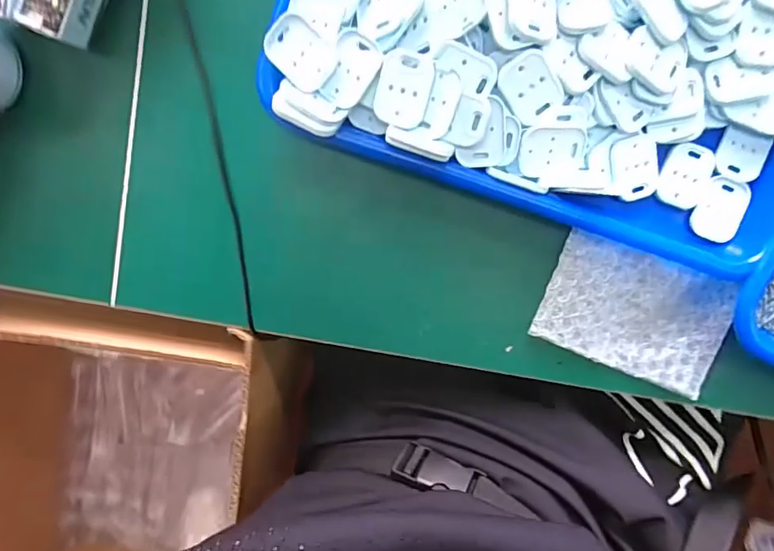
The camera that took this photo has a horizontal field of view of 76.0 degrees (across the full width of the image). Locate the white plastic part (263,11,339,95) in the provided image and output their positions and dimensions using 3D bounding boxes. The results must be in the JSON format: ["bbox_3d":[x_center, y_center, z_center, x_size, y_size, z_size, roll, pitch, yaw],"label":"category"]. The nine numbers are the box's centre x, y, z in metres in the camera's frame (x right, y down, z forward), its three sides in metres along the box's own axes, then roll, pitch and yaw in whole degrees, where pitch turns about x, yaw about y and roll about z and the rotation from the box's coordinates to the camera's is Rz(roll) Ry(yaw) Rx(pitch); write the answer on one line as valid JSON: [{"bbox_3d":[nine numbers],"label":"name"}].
[{"bbox_3d":[-0.049,-0.125,0.279,0.040,0.004,0.030,39,93,-5],"label":"white plastic part"}]

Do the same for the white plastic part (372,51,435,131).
[{"bbox_3d":[0.010,-0.105,0.280,0.030,0.008,0.040,13,95,-3],"label":"white plastic part"}]

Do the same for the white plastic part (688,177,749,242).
[{"bbox_3d":[0.214,-0.043,0.318,0.029,0.006,0.042,17,95,-4],"label":"white plastic part"}]

